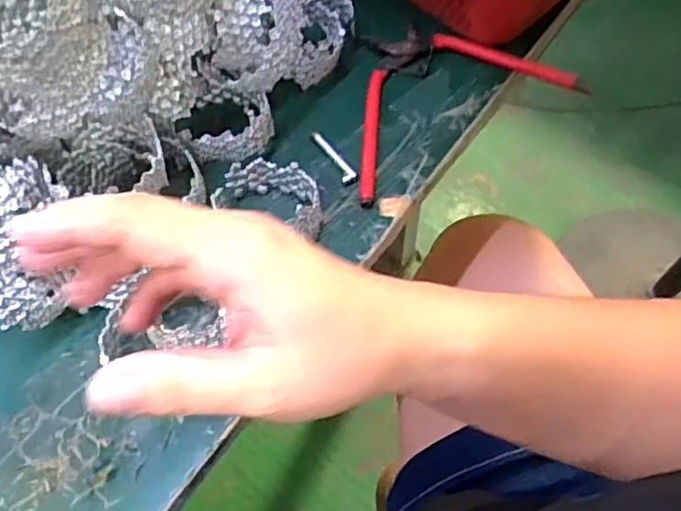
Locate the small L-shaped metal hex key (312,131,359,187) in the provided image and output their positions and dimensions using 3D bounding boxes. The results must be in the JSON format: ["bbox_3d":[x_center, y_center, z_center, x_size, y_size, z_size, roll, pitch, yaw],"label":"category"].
[{"bbox_3d":[-0.003,-0.060,0.388,0.009,0.005,0.043,-27,64,-13],"label":"small L-shaped metal hex key"}]

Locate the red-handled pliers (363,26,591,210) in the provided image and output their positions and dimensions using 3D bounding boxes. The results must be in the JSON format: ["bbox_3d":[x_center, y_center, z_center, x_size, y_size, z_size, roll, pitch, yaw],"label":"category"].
[{"bbox_3d":[0.060,-0.108,0.406,0.161,0.018,0.103,-27,64,-13],"label":"red-handled pliers"}]

